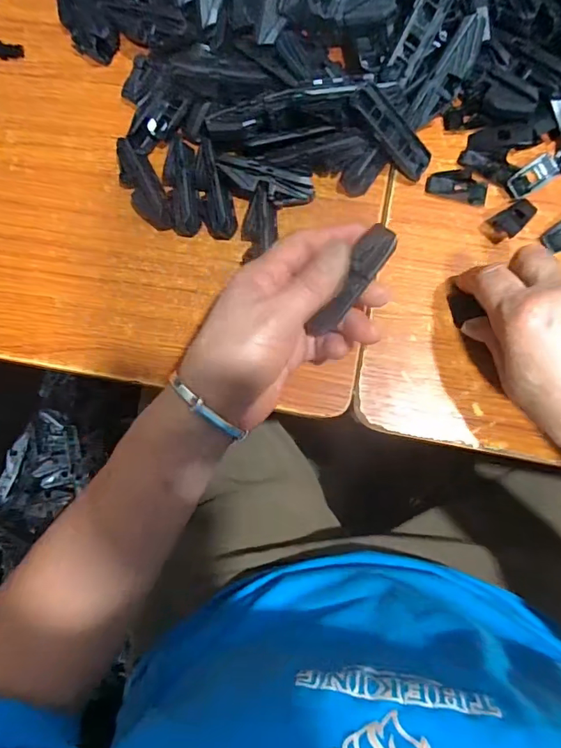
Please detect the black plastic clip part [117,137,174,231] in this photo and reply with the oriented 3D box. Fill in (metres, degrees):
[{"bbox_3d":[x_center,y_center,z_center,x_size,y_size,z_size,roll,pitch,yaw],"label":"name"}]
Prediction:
[{"bbox_3d":[-0.103,-0.140,0.352,0.026,0.019,0.073,-29,82,0],"label":"black plastic clip part"}]

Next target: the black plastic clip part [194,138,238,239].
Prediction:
[{"bbox_3d":[-0.051,-0.137,0.347,0.024,0.019,0.074,-15,82,2],"label":"black plastic clip part"}]

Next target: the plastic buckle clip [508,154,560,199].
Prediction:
[{"bbox_3d":[0.179,-0.140,0.331,0.040,0.006,0.017,-32,82,-1],"label":"plastic buckle clip"}]

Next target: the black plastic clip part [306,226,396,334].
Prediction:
[{"bbox_3d":[0.044,-0.057,0.293,0.018,0.014,0.074,36,112,7],"label":"black plastic clip part"}]

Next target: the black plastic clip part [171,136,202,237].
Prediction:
[{"bbox_3d":[-0.072,-0.139,0.349,0.019,0.019,0.071,-7,82,3],"label":"black plastic clip part"}]

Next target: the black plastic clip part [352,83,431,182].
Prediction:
[{"bbox_3d":[0.077,-0.165,0.326,0.074,0.009,0.024,39,88,-26],"label":"black plastic clip part"}]

